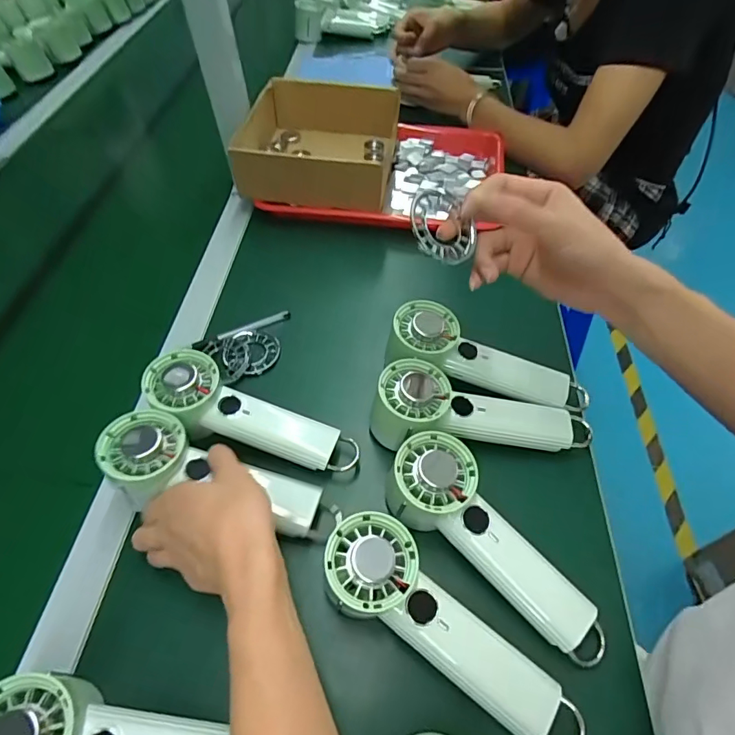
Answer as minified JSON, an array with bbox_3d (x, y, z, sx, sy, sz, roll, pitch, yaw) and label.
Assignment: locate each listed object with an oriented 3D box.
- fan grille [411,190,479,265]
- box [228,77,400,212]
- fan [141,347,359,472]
[{"bbox_3d":[0.055,-0.105,0.350,0.053,0.008,0.060,-33,93,-33],"label":"fan grille"},{"bbox_3d":[-0.069,-0.320,0.672,0.198,0.085,0.219,7,53,7],"label":"box"},{"bbox_3d":[-0.104,0.042,0.417,0.195,0.059,0.066,15,54,11],"label":"fan"}]

